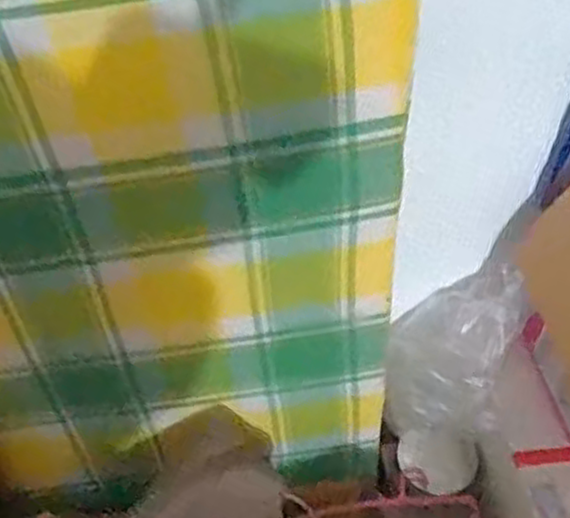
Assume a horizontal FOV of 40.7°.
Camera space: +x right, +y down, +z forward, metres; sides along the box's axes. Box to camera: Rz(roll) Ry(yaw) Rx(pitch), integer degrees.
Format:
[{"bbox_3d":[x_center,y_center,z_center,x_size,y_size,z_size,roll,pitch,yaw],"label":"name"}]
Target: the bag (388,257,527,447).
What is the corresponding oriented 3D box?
[{"bbox_3d":[0.118,0.069,0.559,0.089,0.135,0.100,12,47,11],"label":"bag"}]

